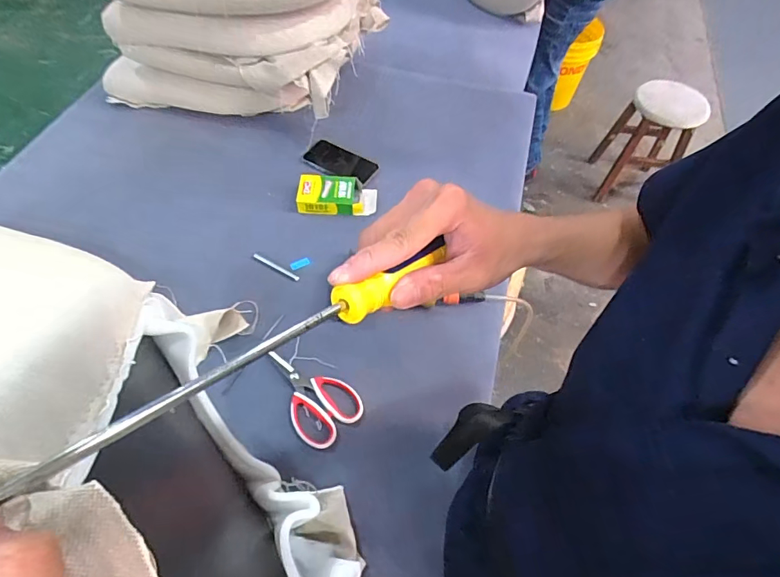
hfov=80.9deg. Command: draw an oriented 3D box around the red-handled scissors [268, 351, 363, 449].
[{"bbox_3d":[-0.130,0.157,0.703,0.173,0.013,0.104,40,63,20],"label":"red-handled scissors"}]

